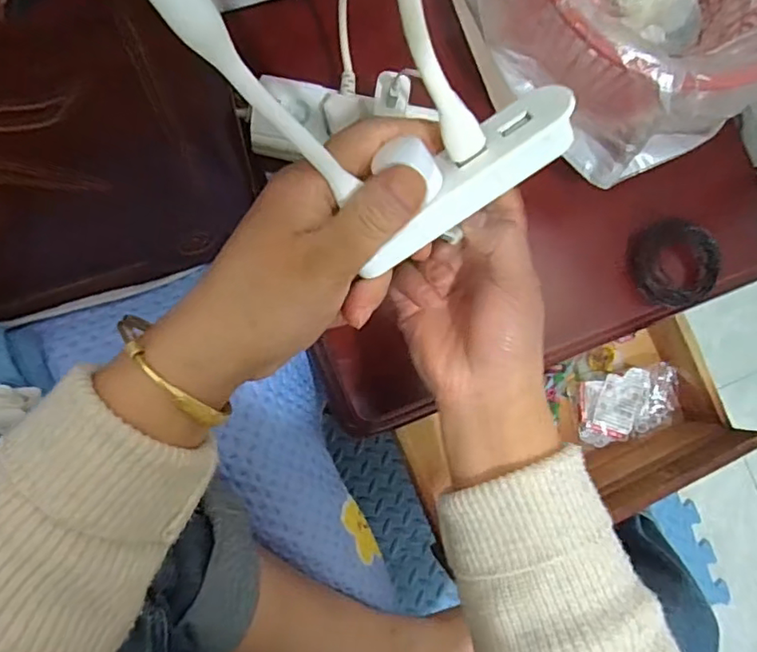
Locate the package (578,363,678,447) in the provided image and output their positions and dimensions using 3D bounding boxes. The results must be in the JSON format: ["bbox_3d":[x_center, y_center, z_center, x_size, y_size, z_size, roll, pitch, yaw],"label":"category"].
[{"bbox_3d":[0.296,0.093,0.684,0.119,0.025,0.076,-13,87,-9],"label":"package"}]

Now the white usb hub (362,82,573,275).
[{"bbox_3d":[0.036,-0.056,0.238,0.103,0.014,0.025,-39,91,16],"label":"white usb hub"}]

